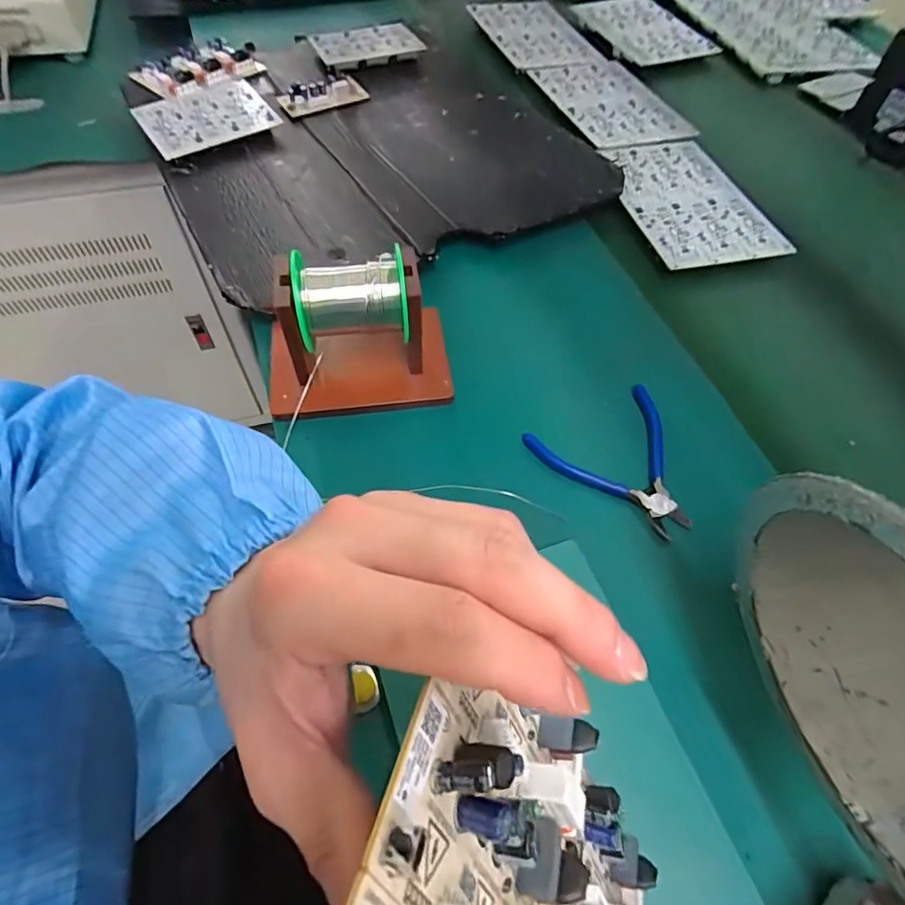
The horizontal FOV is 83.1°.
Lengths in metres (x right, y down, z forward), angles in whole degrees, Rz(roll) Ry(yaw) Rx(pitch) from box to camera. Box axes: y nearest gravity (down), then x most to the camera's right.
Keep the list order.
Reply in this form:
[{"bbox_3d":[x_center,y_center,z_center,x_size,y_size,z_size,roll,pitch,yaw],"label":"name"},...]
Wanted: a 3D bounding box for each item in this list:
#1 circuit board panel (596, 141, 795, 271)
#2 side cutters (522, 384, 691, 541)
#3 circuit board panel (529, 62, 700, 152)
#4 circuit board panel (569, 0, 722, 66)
[{"bbox_3d":[0.242,-0.264,0.531,0.128,0.005,0.195,-12,61,-9],"label":"circuit board panel"},{"bbox_3d":[0.125,0.012,0.371,0.105,0.013,0.109,-23,63,-14],"label":"side cutters"},{"bbox_3d":[0.194,-0.430,0.626,0.128,0.008,0.192,-18,62,-12],"label":"circuit board panel"},{"bbox_3d":[0.278,-0.622,0.748,0.135,0.008,0.192,-24,66,-14],"label":"circuit board panel"}]

